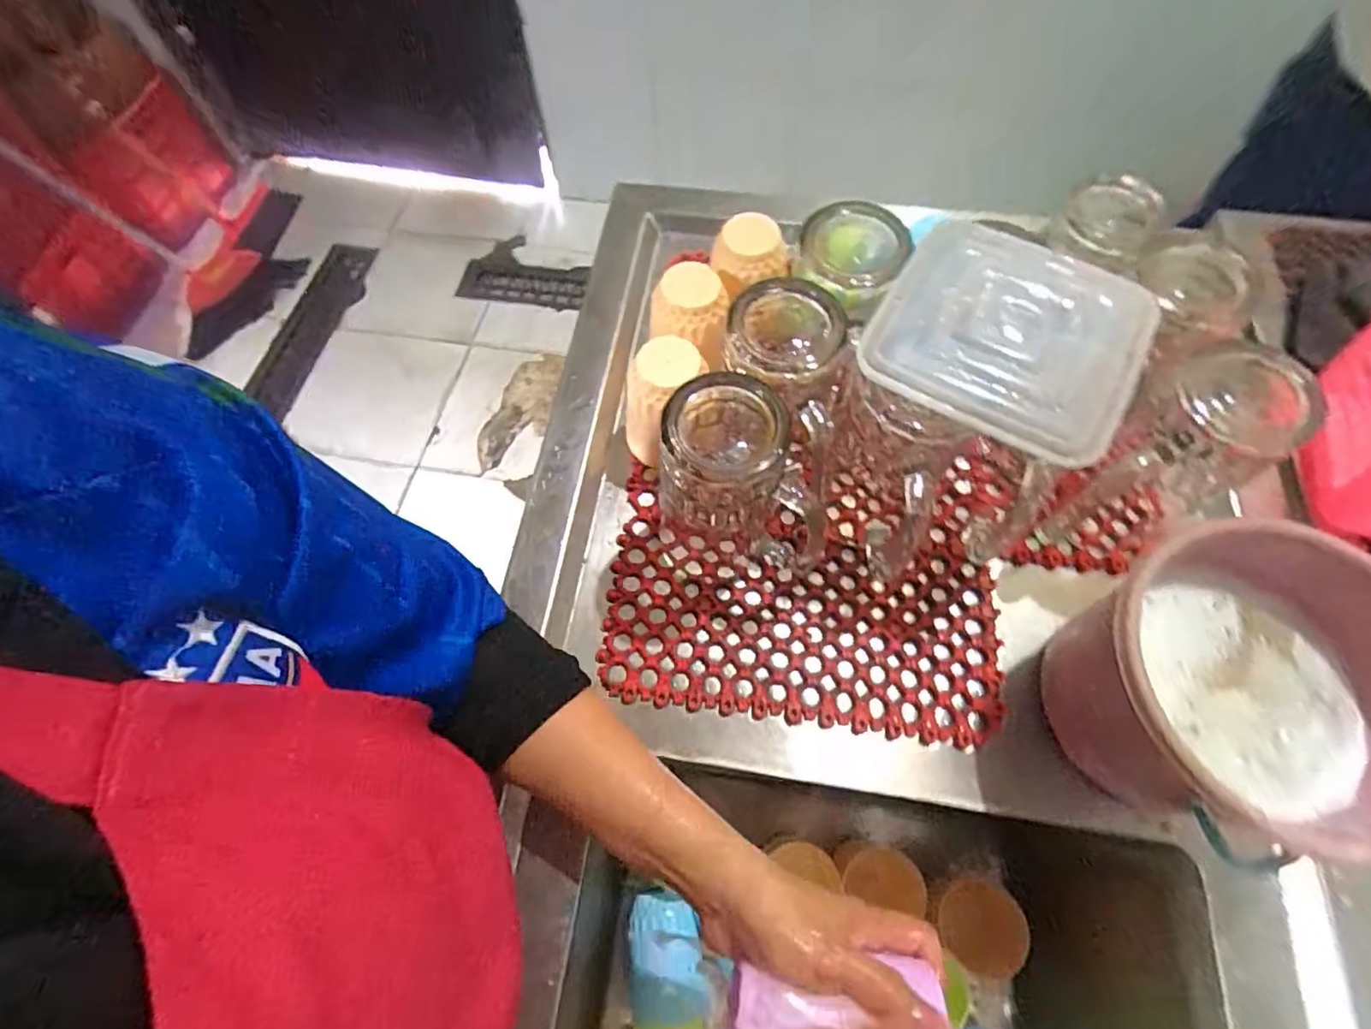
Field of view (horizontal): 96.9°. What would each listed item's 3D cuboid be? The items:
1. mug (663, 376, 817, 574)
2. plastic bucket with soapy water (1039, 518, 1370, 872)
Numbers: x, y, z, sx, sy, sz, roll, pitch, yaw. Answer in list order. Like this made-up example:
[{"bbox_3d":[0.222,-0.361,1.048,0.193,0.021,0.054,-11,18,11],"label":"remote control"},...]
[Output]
[{"bbox_3d":[0.041,-0.020,0.425,0.111,0.166,0.076,-7,64,-3],"label":"mug"},{"bbox_3d":[0.341,0.113,0.373,0.173,0.139,0.171,0,64,0],"label":"plastic bucket with soapy water"}]

